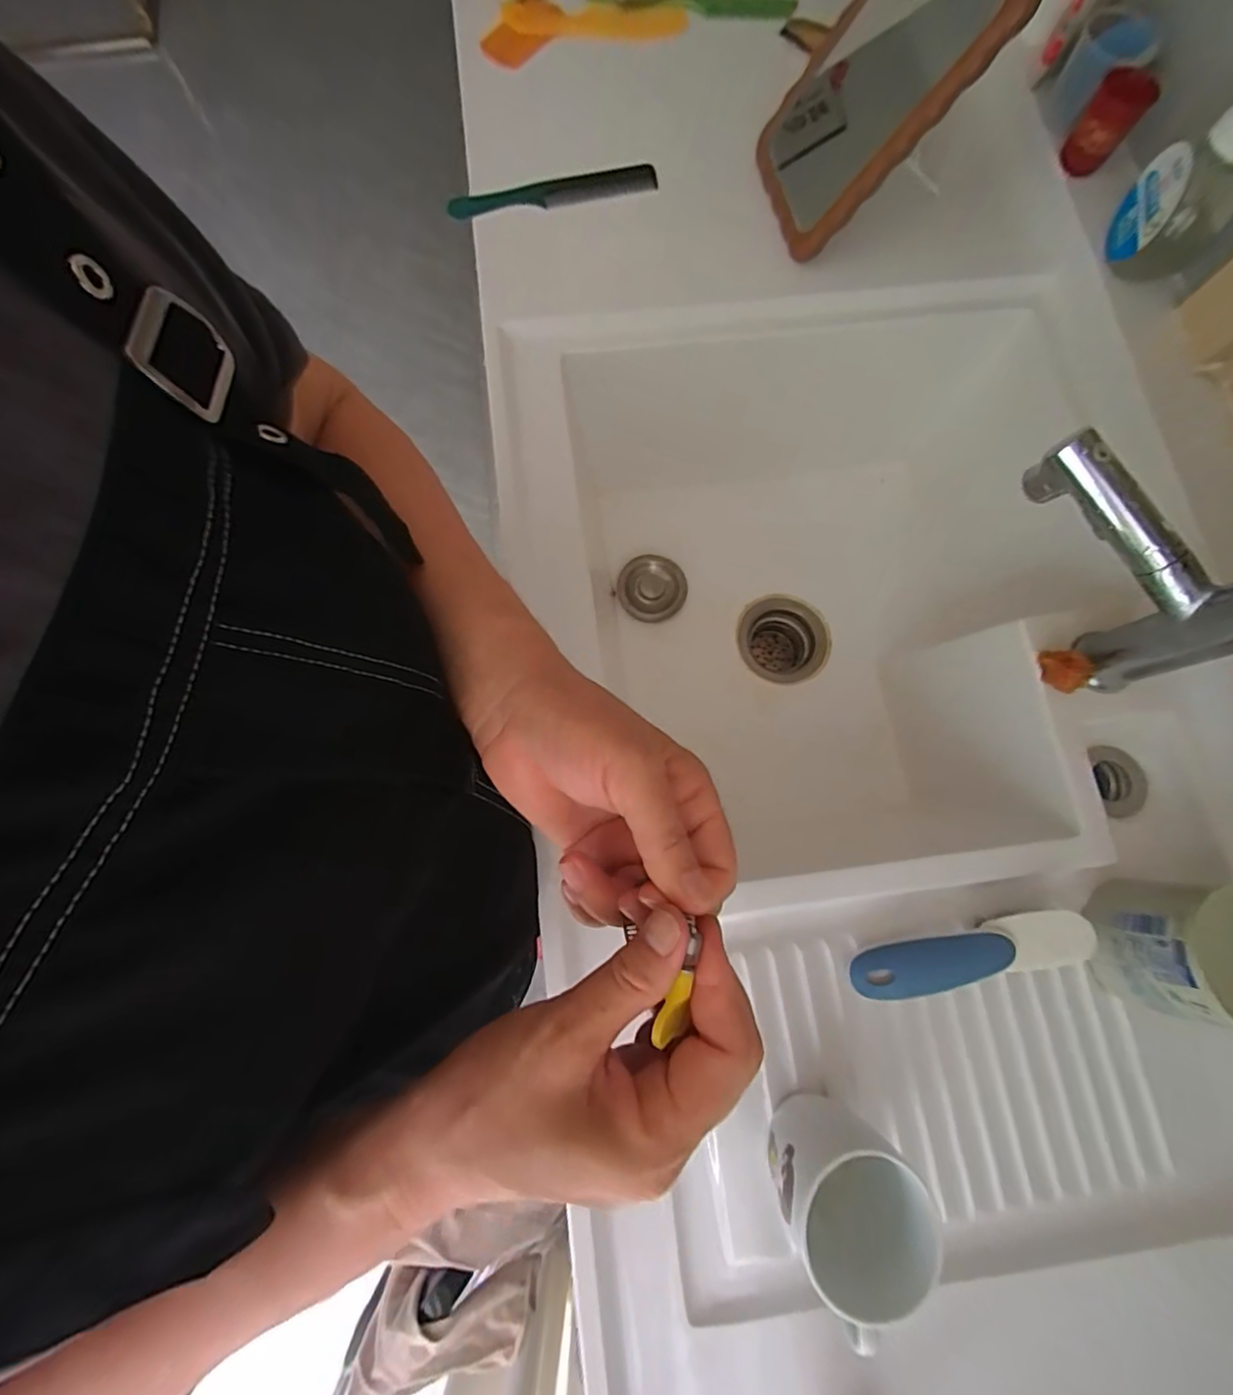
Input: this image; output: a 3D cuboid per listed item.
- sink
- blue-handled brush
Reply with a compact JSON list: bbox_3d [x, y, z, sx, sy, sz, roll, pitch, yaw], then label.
[{"bbox_3d":[0.188,-0.082,0.623,0.514,0.283,0.547,-6,78,-1],"label":"sink"},{"bbox_3d":[0.258,0.189,0.414,0.164,0.026,0.039,-13,78,-3],"label":"blue-handled brush"}]

